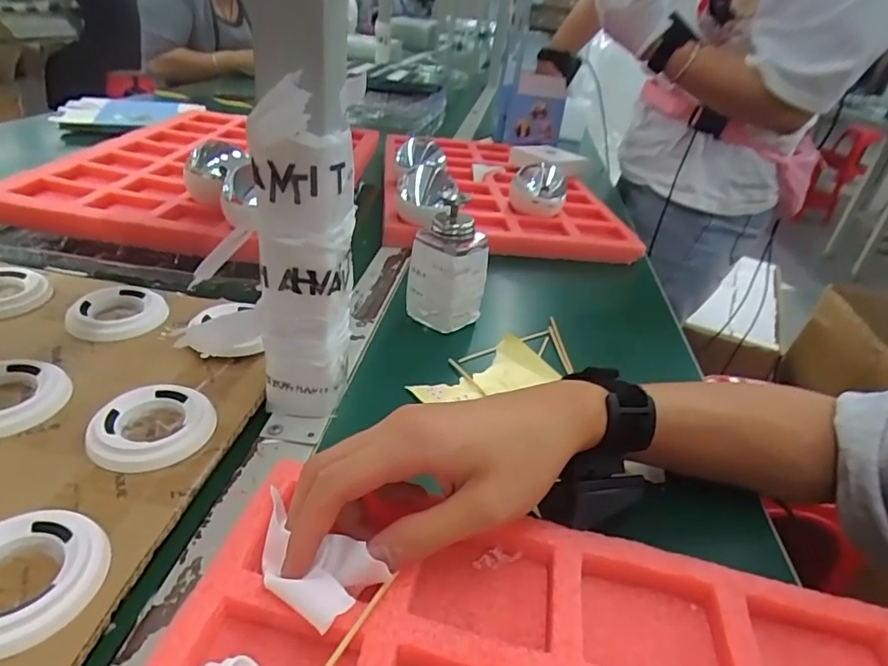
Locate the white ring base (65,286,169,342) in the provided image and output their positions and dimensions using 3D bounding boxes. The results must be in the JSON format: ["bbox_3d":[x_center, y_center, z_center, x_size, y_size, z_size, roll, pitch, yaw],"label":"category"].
[{"bbox_3d":[-0.267,-0.018,0.440,0.070,0.019,0.067,-14,37,-32],"label":"white ring base"}]

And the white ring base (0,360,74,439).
[{"bbox_3d":[-0.281,0.039,0.344,0.063,0.016,0.067,6,31,-3],"label":"white ring base"}]

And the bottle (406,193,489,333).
[{"bbox_3d":[0.006,-0.058,0.492,0.053,0.104,0.058,28,34,32],"label":"bottle"}]

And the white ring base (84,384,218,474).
[{"bbox_3d":[-0.182,0.056,0.336,0.069,0.016,0.061,-4,33,-19],"label":"white ring base"}]

